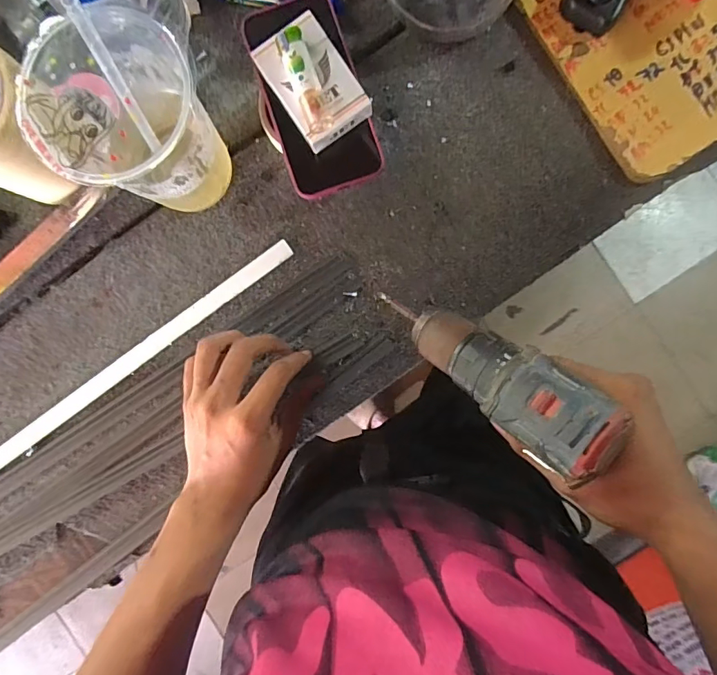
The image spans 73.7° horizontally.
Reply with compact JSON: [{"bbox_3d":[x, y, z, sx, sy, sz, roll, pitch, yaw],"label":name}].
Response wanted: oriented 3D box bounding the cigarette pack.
[{"bbox_3d":[-0.037,-0.205,0.387,0.060,0.026,0.089,-36,90,2],"label":"cigarette pack"}]

